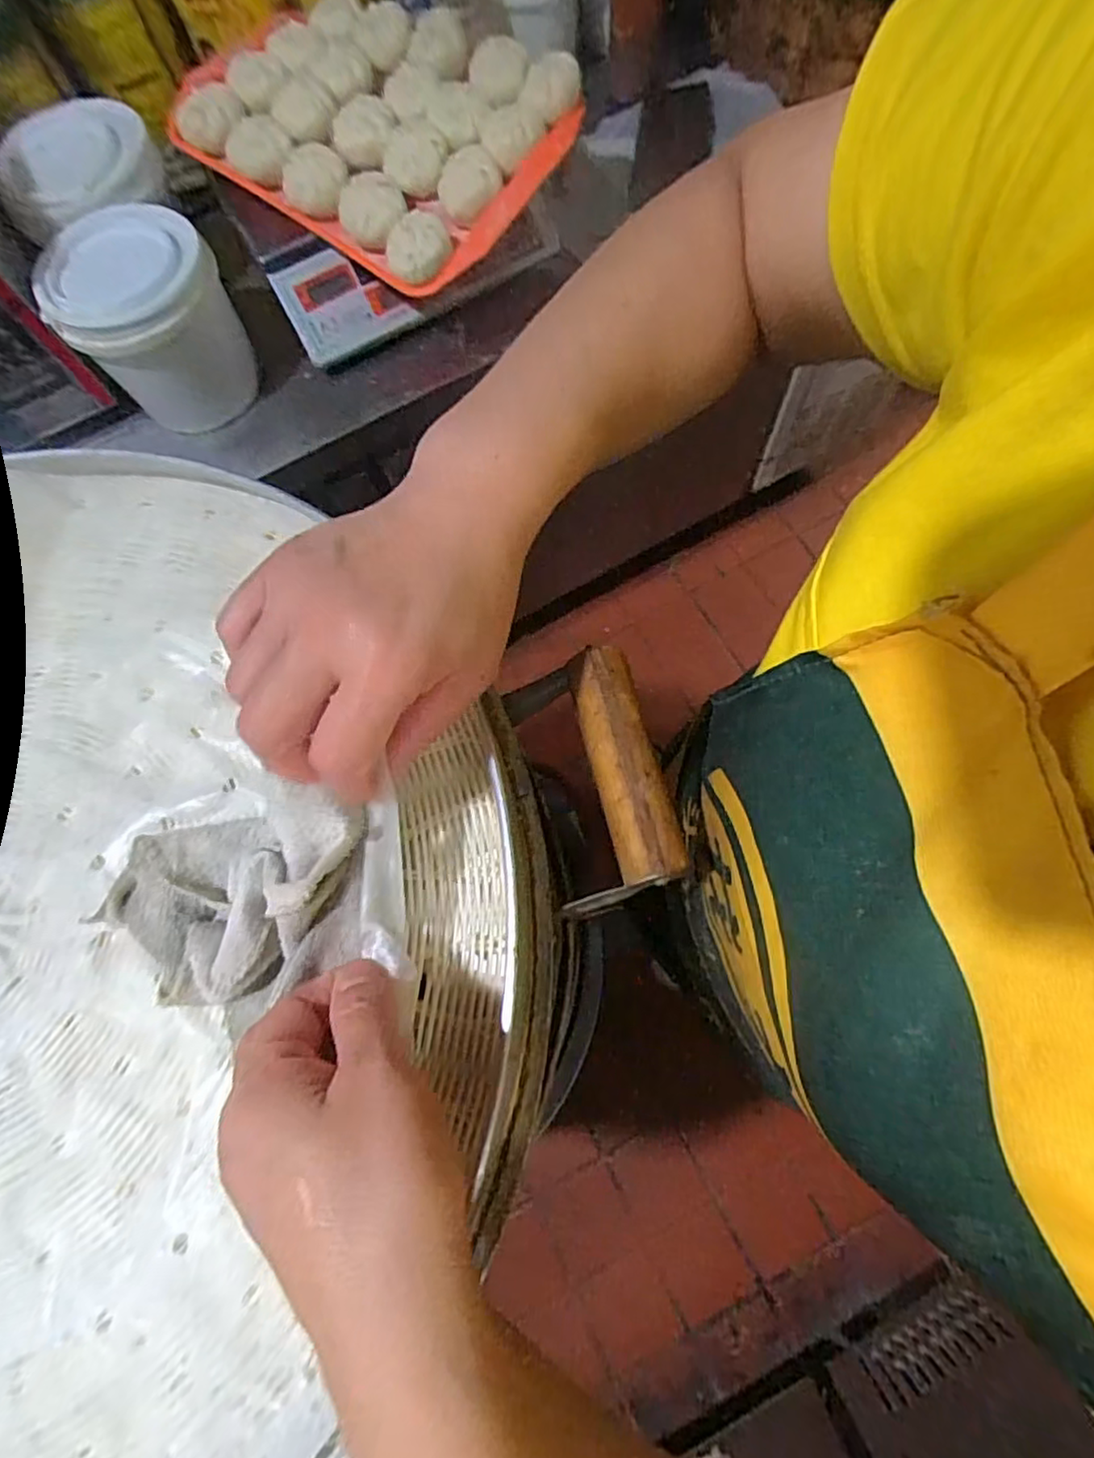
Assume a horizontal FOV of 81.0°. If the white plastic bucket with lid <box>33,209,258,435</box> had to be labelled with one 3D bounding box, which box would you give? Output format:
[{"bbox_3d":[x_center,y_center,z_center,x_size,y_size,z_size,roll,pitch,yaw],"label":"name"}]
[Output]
[{"bbox_3d":[-0.408,-0.426,0.685,0.162,0.149,0.153,-1,73,5],"label":"white plastic bucket with lid"}]

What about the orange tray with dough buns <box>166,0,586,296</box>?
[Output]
[{"bbox_3d":[-0.181,-0.647,0.685,0.395,0.064,0.279,35,79,14],"label":"orange tray with dough buns"}]

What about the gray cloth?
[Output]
[{"bbox_3d":[-0.130,0.070,0.266,0.117,0.053,0.089,1,70,3],"label":"gray cloth"}]

